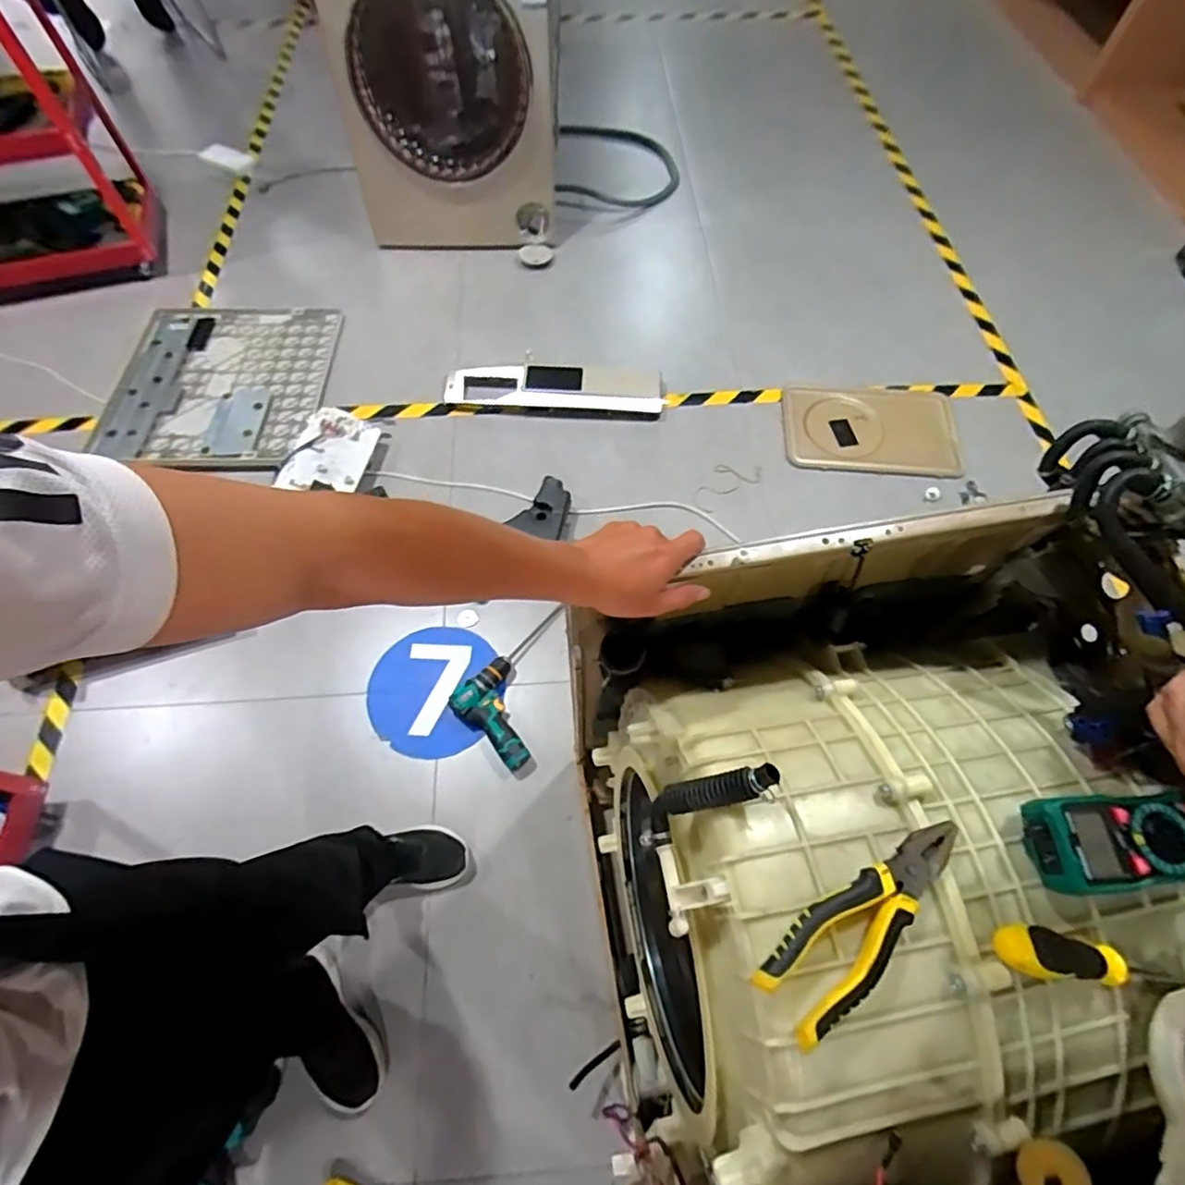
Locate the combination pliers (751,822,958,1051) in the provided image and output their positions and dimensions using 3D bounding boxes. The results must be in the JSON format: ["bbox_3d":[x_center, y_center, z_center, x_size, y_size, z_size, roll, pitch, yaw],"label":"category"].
[{"bbox_3d":[0.199,0.232,0.442,0.188,0.019,0.057,-38,69,-18],"label":"combination pliers"}]

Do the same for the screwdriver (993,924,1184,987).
[{"bbox_3d":[0.374,0.275,0.451,0.171,0.024,0.032,16,64,-13],"label":"screwdriver"}]

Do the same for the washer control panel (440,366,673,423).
[{"bbox_3d":[-0.108,-0.567,1.683,0.598,0.080,0.148,7,65,5],"label":"washer control panel"}]

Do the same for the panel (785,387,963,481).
[{"bbox_3d":[0.747,-0.436,1.647,0.455,0.029,0.274,2,65,3],"label":"panel"}]

